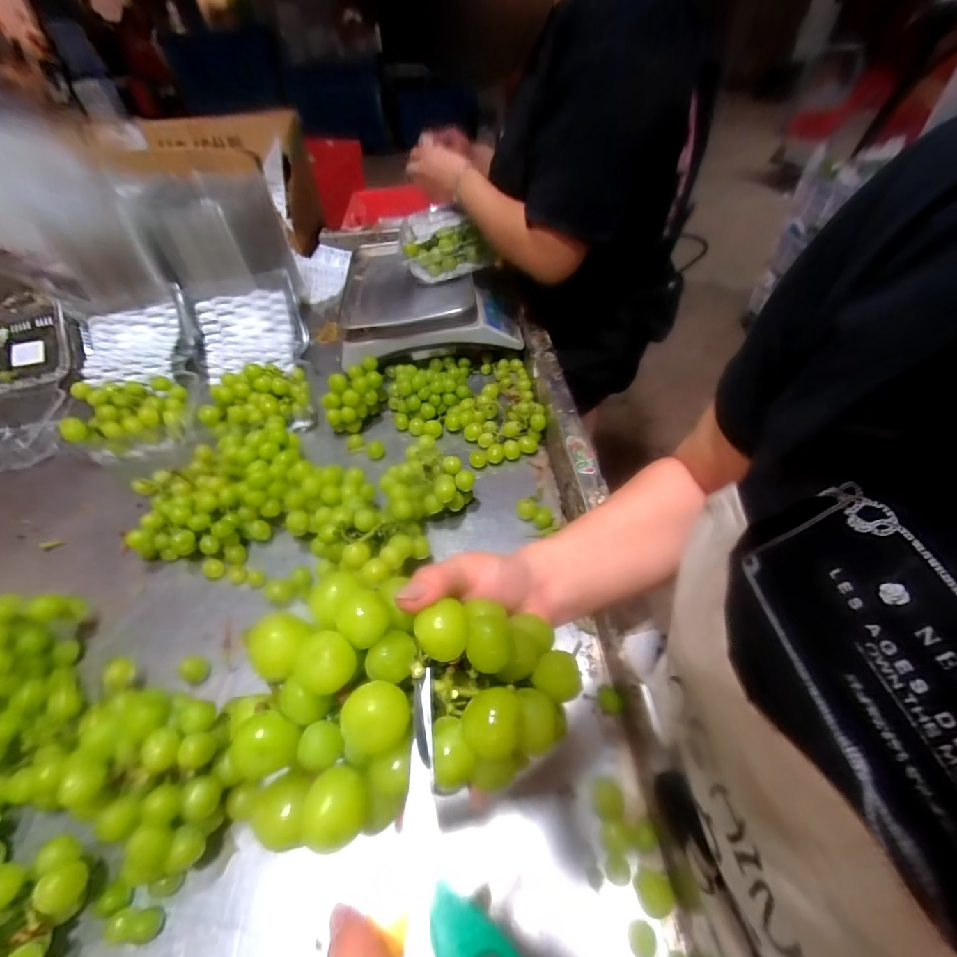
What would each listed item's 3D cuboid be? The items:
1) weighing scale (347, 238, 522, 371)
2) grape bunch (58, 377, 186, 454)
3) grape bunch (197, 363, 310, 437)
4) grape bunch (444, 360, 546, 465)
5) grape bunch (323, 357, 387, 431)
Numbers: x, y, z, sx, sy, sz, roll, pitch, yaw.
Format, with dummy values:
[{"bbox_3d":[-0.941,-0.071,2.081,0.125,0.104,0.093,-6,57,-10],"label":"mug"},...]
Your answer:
[{"bbox_3d":[-0.088,-0.350,0.864,0.314,0.101,0.314,-4,47,1],"label":"weighing scale"},{"bbox_3d":[-0.556,-0.104,0.704,0.156,0.073,0.095,-7,49,-3],"label":"grape bunch"},{"bbox_3d":[-0.358,-0.126,0.697,0.166,0.082,0.089,-19,51,-13],"label":"grape bunch"},{"bbox_3d":[0.022,-0.122,0.713,0.143,0.048,0.226,-6,49,-2],"label":"grape bunch"},{"bbox_3d":[-0.201,-0.137,0.712,0.074,0.081,0.101,0,49,3],"label":"grape bunch"}]

